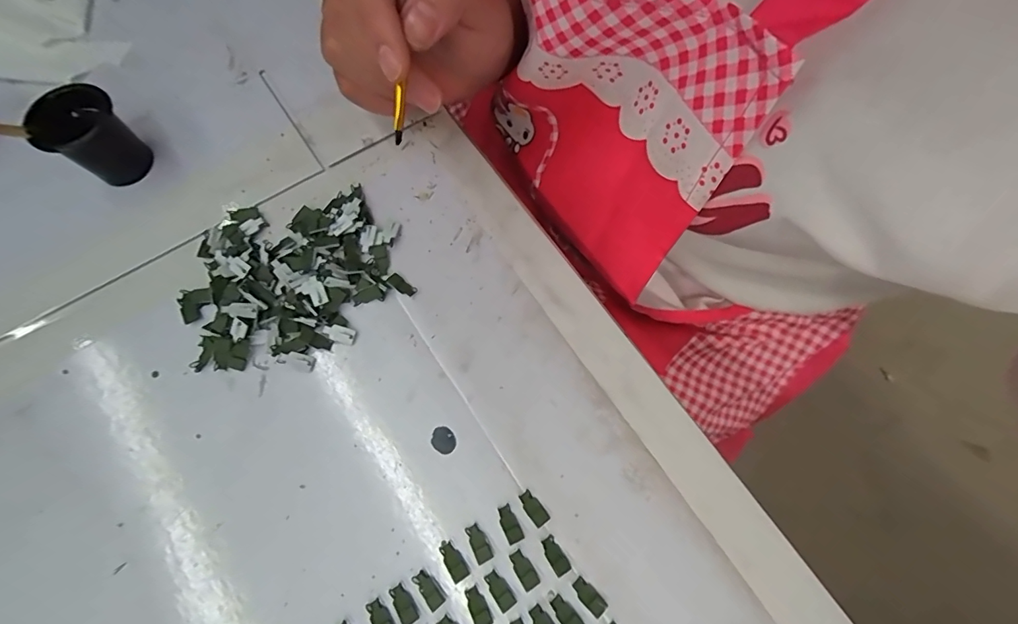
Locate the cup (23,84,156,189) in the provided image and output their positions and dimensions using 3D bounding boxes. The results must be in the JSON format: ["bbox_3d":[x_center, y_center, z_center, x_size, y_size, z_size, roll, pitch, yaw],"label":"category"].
[{"bbox_3d":[-0.201,-0.084,0.226,0.034,0.036,0.035,0,70,-1],"label":"cup"}]

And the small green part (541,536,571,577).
[{"bbox_3d":[0.018,0.097,0.186,0.007,0.004,0.014,-30,74,-11],"label":"small green part"}]

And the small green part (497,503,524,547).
[{"bbox_3d":[0.000,0.086,0.189,0.007,0.004,0.015,-26,73,-10],"label":"small green part"}]

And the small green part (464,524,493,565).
[{"bbox_3d":[-0.012,0.092,0.187,0.007,0.004,0.014,-26,73,-10],"label":"small green part"}]

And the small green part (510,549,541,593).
[{"bbox_3d":[0.006,0.101,0.183,0.007,0.004,0.014,-31,74,-11],"label":"small green part"}]

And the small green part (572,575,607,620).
[{"bbox_3d":[0.031,0.111,0.181,0.007,0.004,0.014,-42,76,-14],"label":"small green part"}]

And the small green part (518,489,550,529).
[{"bbox_3d":[0.010,0.081,0.192,0.007,0.004,0.014,-36,75,-13],"label":"small green part"}]

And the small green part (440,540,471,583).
[{"bbox_3d":[-0.022,0.098,0.184,0.007,0.004,0.015,-33,74,-12],"label":"small green part"}]

